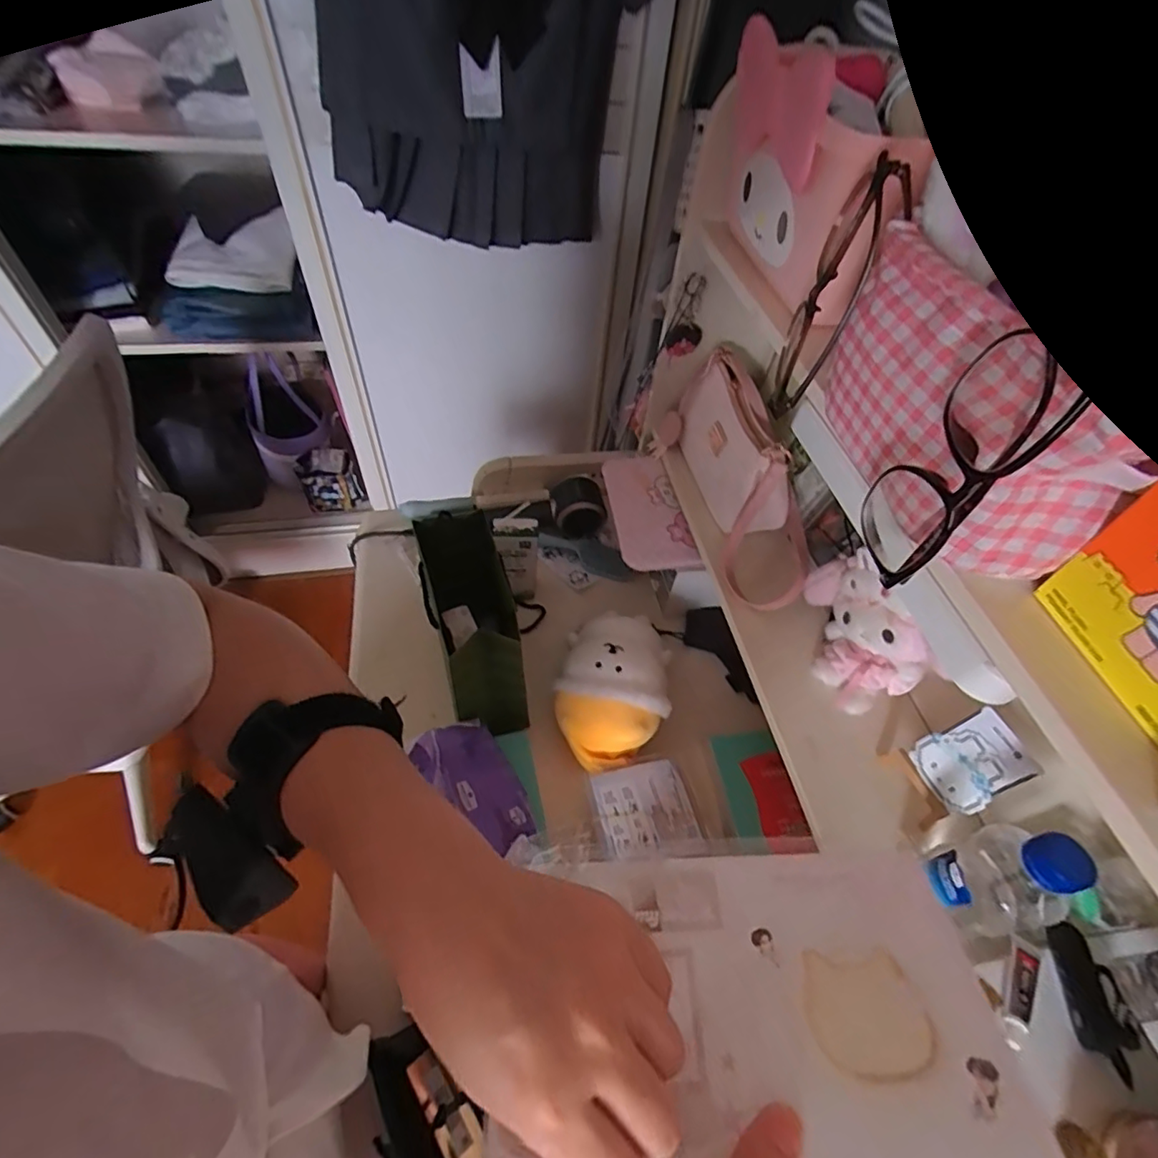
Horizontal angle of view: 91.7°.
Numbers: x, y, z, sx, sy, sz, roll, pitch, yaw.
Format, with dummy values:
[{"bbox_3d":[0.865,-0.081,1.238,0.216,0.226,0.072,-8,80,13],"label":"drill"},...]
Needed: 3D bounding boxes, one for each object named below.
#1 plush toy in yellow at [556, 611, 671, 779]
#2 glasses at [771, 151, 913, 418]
[{"bbox_3d":[0.041,0.119,0.652,0.120,0.100,0.194,12,52,4],"label":"plush toy in yellow"},{"bbox_3d":[0.156,-0.172,0.347,0.029,0.139,0.046,37,57,21],"label":"glasses"}]

